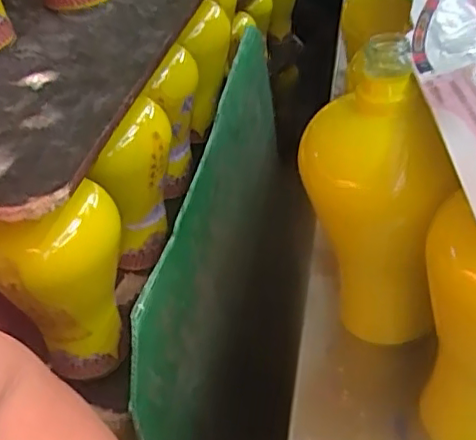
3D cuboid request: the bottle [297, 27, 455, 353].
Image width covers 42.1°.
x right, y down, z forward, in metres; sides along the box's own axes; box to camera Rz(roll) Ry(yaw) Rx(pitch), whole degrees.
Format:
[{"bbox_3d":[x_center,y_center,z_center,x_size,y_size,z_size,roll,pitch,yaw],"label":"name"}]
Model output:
[{"bbox_3d":[0.084,-0.006,0.400,0.077,0.206,0.089,-5,39,2],"label":"bottle"}]

